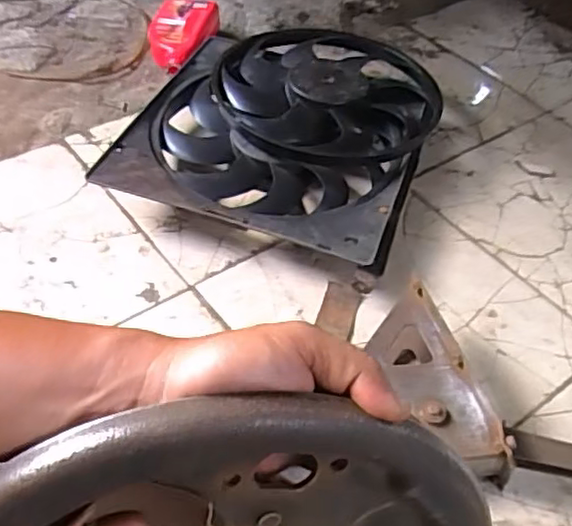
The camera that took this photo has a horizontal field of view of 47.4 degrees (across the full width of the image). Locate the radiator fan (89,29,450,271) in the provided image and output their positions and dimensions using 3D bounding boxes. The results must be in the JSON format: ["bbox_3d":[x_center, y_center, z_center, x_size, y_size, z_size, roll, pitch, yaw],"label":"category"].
[{"bbox_3d":[-0.003,-0.227,1.064,0.461,0.095,0.504,15,47,10],"label":"radiator fan"}]

